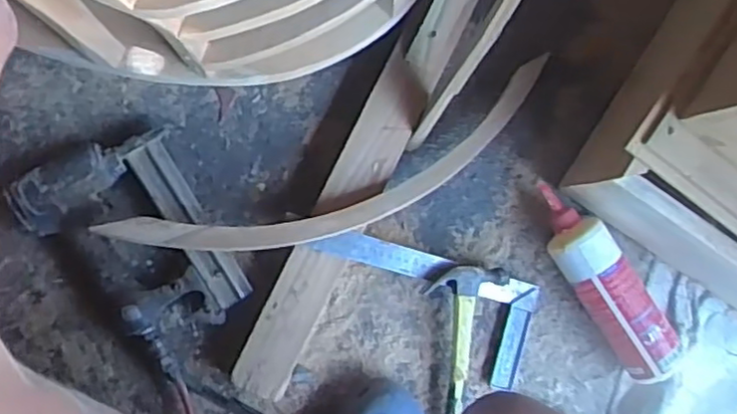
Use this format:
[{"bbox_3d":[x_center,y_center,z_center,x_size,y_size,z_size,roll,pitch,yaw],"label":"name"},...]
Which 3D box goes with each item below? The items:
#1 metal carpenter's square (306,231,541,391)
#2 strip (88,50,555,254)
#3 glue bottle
[{"bbox_3d":[0.057,0.108,0.764,0.261,0.028,0.117,19,90,-11],"label":"metal carpenter's square"},{"bbox_3d":[-0.017,-0.027,0.724,0.486,0.062,0.093,-22,77,-16],"label":"strip"},{"bbox_3d":[0.263,0.079,0.756,0.068,0.055,0.243,-31,92,-7],"label":"glue bottle"}]

